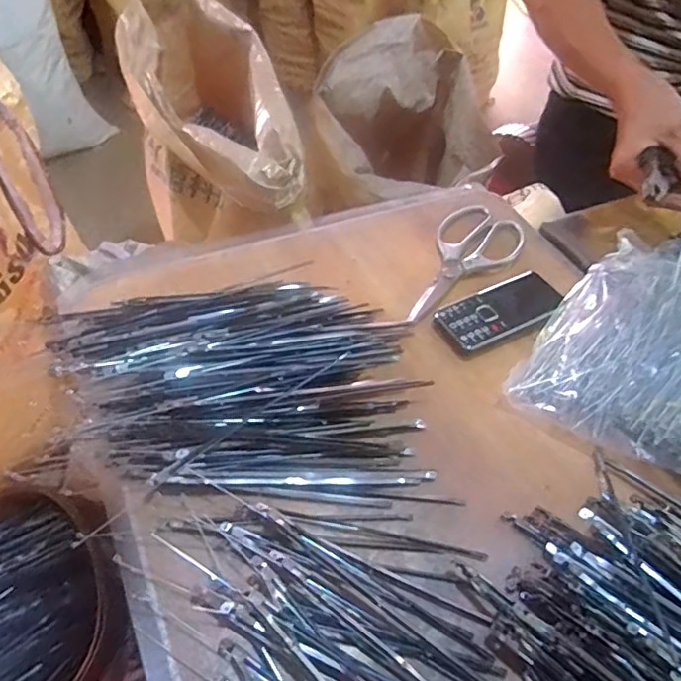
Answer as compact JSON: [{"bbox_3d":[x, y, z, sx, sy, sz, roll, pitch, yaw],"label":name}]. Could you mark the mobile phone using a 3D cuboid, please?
[{"bbox_3d":[0.148,-0.028,0.516,0.116,0.012,0.055,-25,56,-24],"label":"mobile phone"}]

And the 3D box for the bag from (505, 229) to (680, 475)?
[{"bbox_3d":[0.291,0.011,0.468,0.223,0.061,0.219,30,53,19],"label":"bag"}]

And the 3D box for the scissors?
[{"bbox_3d":[0.123,-0.073,0.556,0.082,0.007,0.193,22,51,13],"label":"scissors"}]

